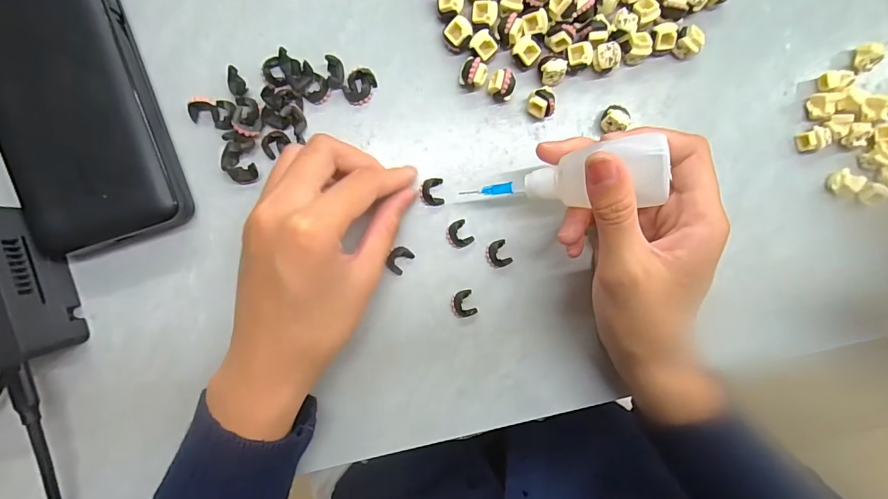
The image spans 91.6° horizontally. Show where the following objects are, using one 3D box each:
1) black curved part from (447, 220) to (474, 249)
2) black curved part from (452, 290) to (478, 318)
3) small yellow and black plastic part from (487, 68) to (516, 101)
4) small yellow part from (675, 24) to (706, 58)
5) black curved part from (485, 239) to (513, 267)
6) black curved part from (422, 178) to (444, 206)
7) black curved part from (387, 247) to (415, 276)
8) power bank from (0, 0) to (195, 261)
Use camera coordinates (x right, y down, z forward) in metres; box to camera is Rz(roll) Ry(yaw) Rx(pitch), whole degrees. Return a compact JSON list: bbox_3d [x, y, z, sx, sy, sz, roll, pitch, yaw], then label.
[{"bbox_3d":[0.009,-0.009,0.258,0.014,0.007,0.016,-30,96,-3],"label":"black curved part"},{"bbox_3d":[0.012,0.033,0.261,0.014,0.005,0.016,-18,95,-4],"label":"black curved part"},{"bbox_3d":[0.034,-0.096,0.253,0.015,0.014,0.015,19,91,-6],"label":"small yellow and black plastic part"},{"bbox_3d":[0.147,-0.124,0.260,0.013,0.014,0.014,39,89,-6],"label":"small yellow part"},{"bbox_3d":[0.033,0.003,0.261,0.014,0.005,0.016,-23,95,-4],"label":"black curved part"},{"bbox_3d":[-0.006,-0.034,0.257,0.013,0.004,0.016,-5,94,-5],"label":"black curved part"},{"bbox_3d":[-0.026,0.006,0.256,0.013,0.006,0.016,38,89,-6],"label":"black curved part"},{"bbox_3d":[-0.195,-0.079,0.226,0.075,0.026,0.154,-17,95,-4],"label":"power bank"}]

